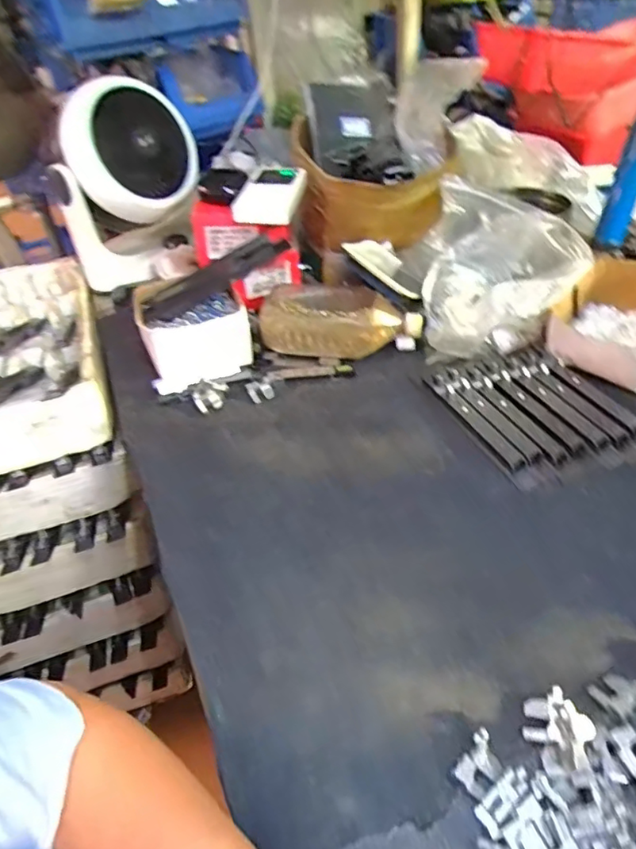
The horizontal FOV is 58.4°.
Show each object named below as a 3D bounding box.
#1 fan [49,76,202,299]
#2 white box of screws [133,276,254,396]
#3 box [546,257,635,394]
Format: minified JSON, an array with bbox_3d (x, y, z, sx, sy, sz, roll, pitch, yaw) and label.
[{"bbox_3d":[-0.300,-0.372,0.908,0.213,0.273,0.181,-18,42,-12],"label":"fan"},{"bbox_3d":[-0.162,-0.125,0.740,0.130,0.073,0.149,-15,41,-13],"label":"white box of screws"},{"bbox_3d":[0.362,-0.119,0.678,0.139,0.088,0.154,25,48,31],"label":"box"}]

